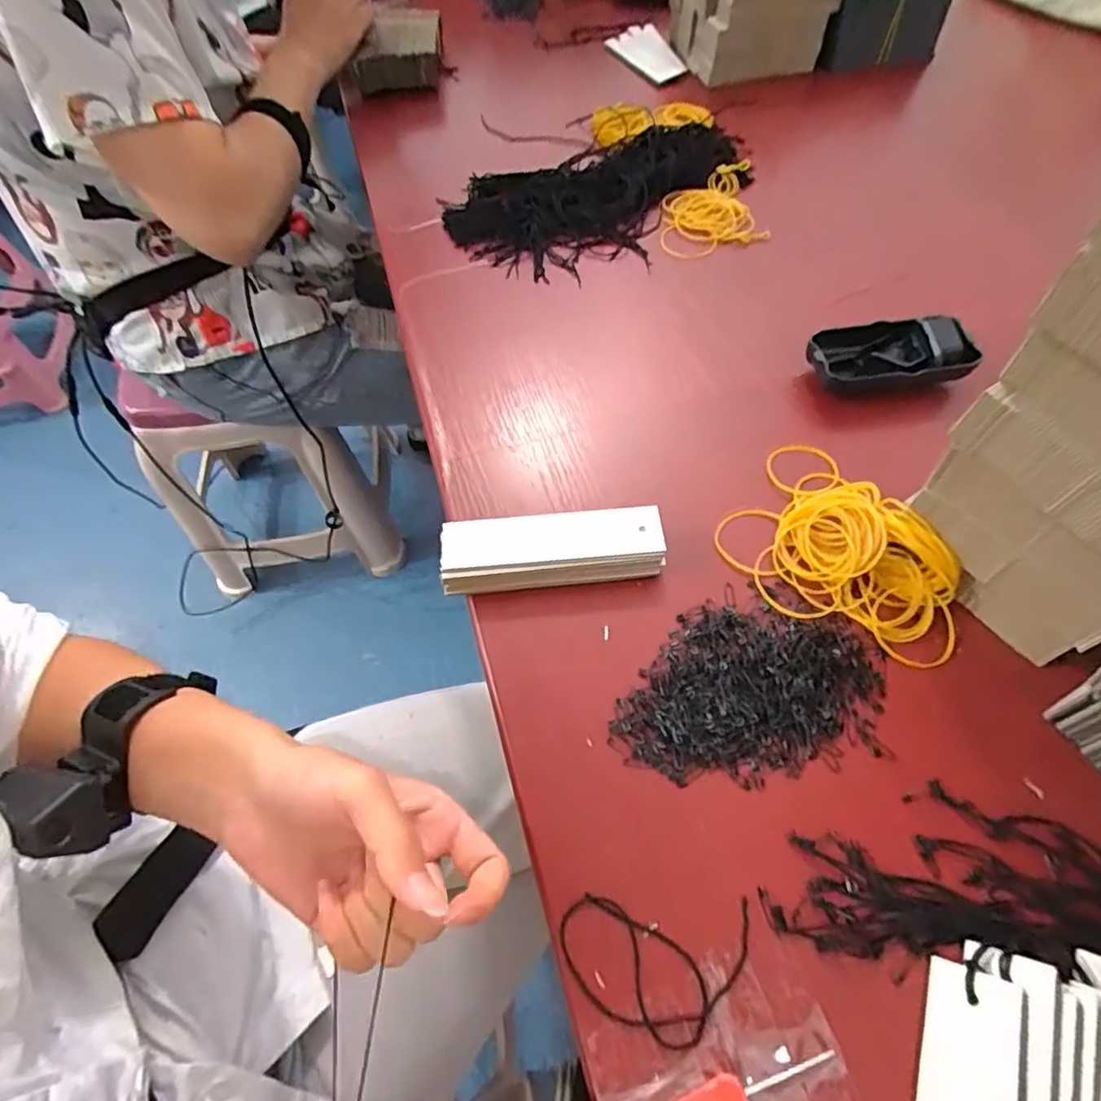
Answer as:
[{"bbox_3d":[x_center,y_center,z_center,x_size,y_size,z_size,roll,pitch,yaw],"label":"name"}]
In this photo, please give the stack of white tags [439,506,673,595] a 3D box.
[{"bbox_3d":[0.001,0.000,0.363,0.128,0.032,0.035,-6,58,0],"label":"stack of white tags"}]

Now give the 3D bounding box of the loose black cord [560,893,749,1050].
[{"bbox_3d":[0.045,0.182,0.267,0.083,0.004,0.053,4,59,6],"label":"loose black cord"}]

